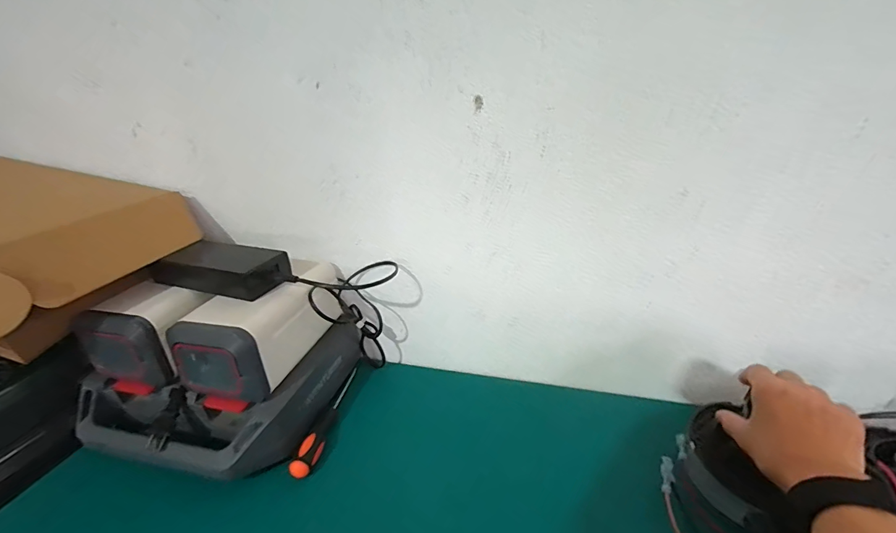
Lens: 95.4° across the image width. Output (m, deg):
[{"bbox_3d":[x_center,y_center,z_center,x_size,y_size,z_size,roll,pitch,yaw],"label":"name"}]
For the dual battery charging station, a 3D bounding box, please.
[{"bbox_3d":[-0.288,0.099,0.518,0.280,0.169,0.243,3,25,13],"label":"dual battery charging station"}]

